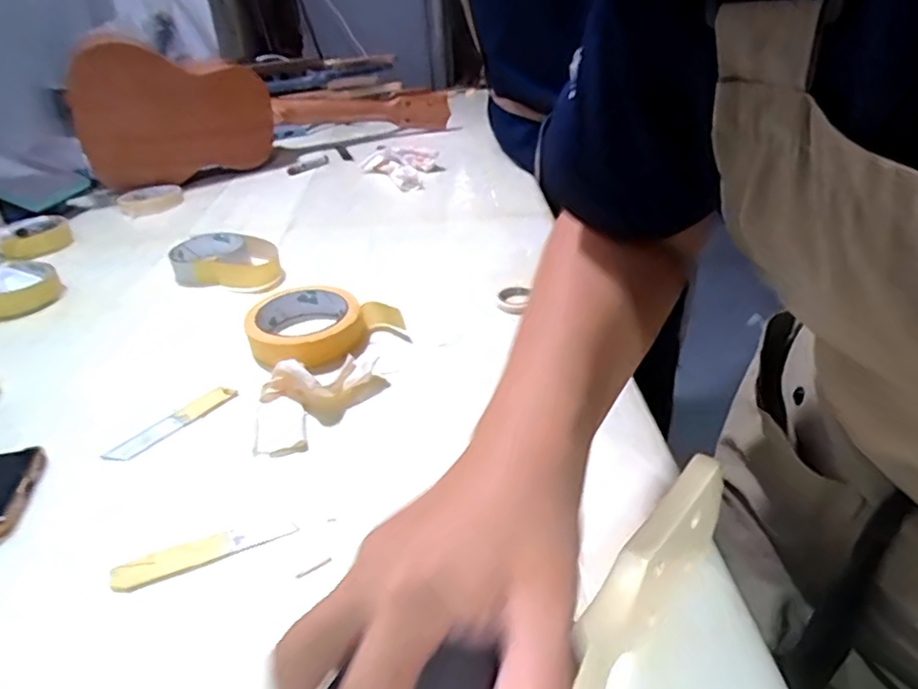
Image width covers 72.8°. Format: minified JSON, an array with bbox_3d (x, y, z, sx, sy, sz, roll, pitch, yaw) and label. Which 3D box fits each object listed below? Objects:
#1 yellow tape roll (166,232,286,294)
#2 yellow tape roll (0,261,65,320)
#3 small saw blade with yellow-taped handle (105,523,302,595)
[{"bbox_3d":[-0.249,-0.088,0.664,0.106,0.031,0.106,-15,35,-17],"label":"yellow tape roll"},{"bbox_3d":[-0.454,-0.059,0.639,0.079,0.034,0.084,-28,41,-32],"label":"yellow tape roll"},{"bbox_3d":[-0.149,0.120,0.364,0.100,0.004,0.021,-15,35,-18],"label":"small saw blade with yellow-taped handle"}]

